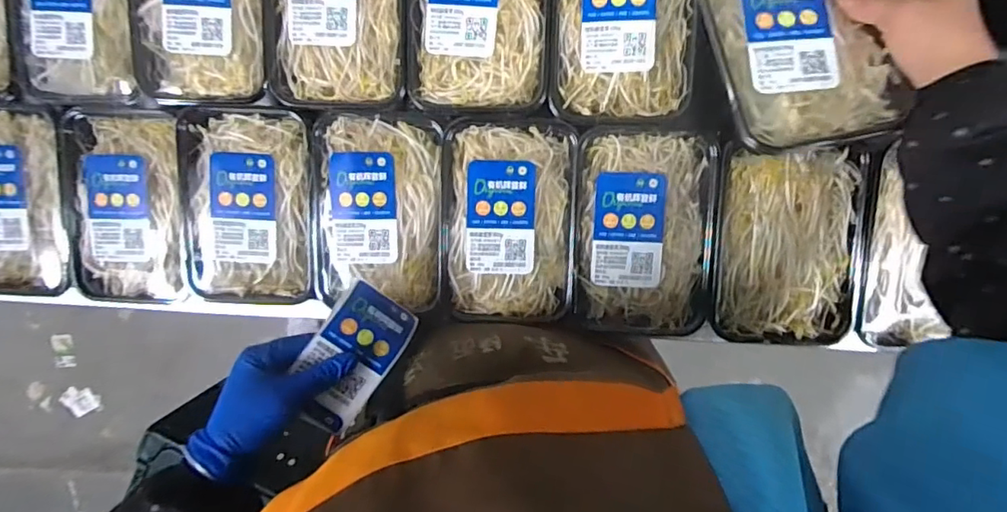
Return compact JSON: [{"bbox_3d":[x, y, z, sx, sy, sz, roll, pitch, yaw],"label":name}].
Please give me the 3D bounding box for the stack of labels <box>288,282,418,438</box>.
[{"bbox_3d":[-0.124,0.081,0.432,0.065,0.015,0.112,39,74,-21],"label":"stack of labels"}]

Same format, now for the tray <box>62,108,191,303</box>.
[{"bbox_3d":[-0.364,-0.047,0.526,0.120,0.040,0.187,3,97,5],"label":"tray"}]

